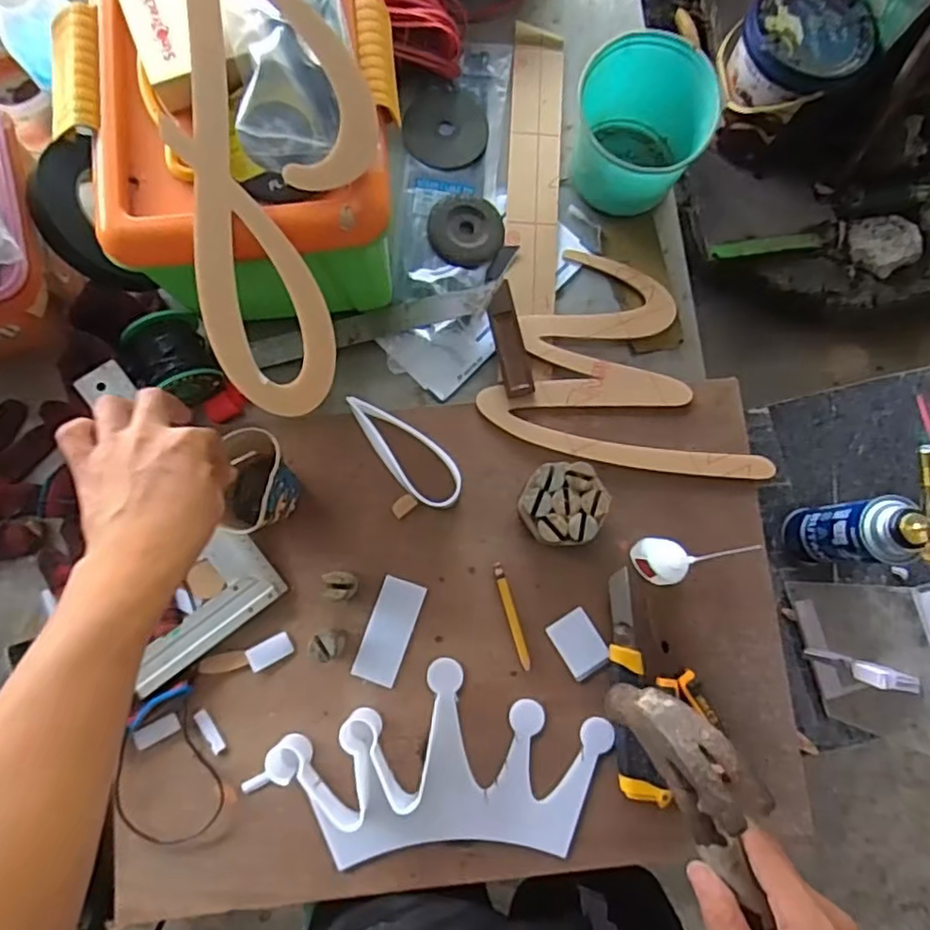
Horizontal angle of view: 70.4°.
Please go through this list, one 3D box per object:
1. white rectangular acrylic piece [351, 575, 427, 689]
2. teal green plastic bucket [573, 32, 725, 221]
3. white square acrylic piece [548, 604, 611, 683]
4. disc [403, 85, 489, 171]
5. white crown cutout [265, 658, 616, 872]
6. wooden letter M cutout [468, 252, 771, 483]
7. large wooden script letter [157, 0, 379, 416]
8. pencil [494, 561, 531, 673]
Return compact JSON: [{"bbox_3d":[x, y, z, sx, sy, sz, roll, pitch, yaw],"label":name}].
[{"bbox_3d":[-0.068,0.150,0.596,0.041,0.005,0.092,19,80,3],"label":"white rectangular acrylic piece"},{"bbox_3d":[0.167,-0.316,0.629,0.108,0.103,0.120,7,80,1],"label":"teal green plastic bucket"},{"bbox_3d":[0.103,0.161,0.594,0.039,0.007,0.054,-30,81,-5],"label":"white square acrylic piece"},{"bbox_3d":[-0.020,-0.349,0.683,0.086,0.004,0.093,0,80,0],"label":"disc"},{"bbox_3d":[-0.019,0.256,0.562,0.282,0.034,0.154,-2,80,-1],"label":"white crown cutout"},{"bbox_3d":[0.176,-0.082,0.631,0.262,0.010,0.208,26,81,4],"label":"wooden letter M cutout"},{"bbox_3d":[-0.145,-0.202,0.464,0.145,0.012,0.315,9,95,-4],"label":"large wooden script letter"},{"bbox_3d":[0.043,0.137,0.597,0.010,0.004,0.097,-15,80,-3],"label":"pencil"}]

